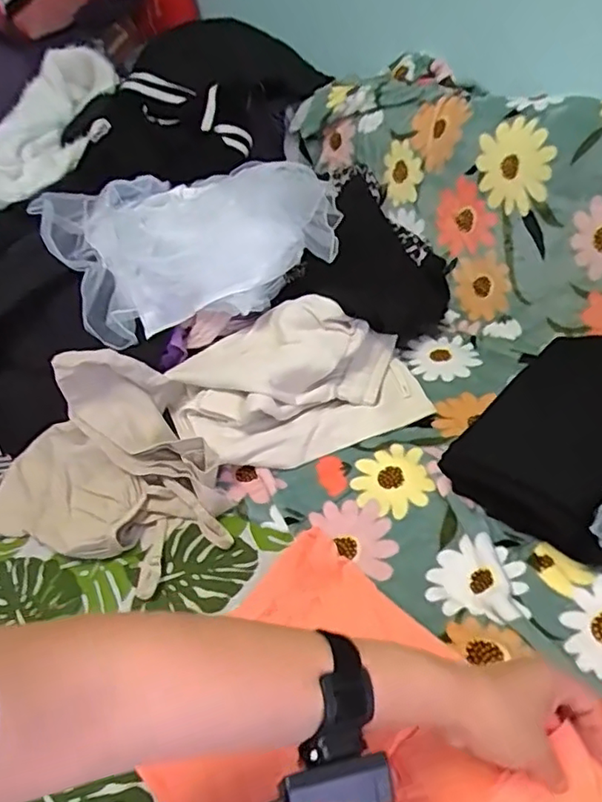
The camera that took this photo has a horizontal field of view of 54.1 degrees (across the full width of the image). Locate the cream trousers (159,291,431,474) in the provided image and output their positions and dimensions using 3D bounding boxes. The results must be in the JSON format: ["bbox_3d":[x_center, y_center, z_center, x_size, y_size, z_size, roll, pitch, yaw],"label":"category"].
[{"bbox_3d":[-0.009,-0.030,0.792,0.332,0.122,0.211,-11,36,-5],"label":"cream trousers"}]

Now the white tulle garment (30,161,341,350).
[{"bbox_3d":[-0.155,-0.243,0.874,0.400,0.160,0.257,-20,38,-17],"label":"white tulle garment"}]

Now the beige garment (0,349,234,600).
[{"bbox_3d":[-0.259,0.089,0.687,0.309,0.166,0.246,-17,37,-14],"label":"beige garment"}]

